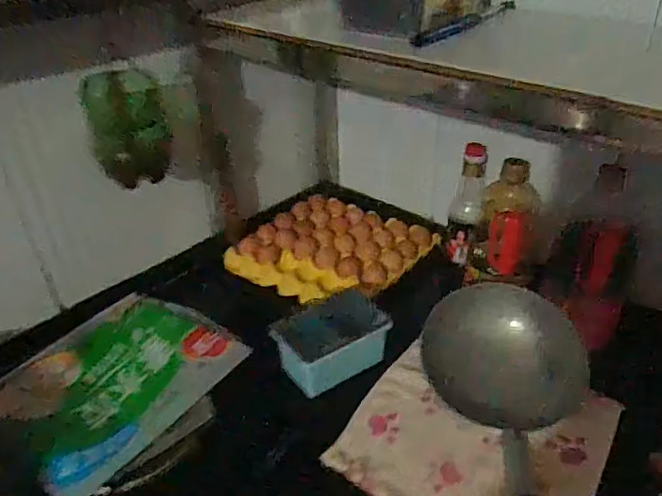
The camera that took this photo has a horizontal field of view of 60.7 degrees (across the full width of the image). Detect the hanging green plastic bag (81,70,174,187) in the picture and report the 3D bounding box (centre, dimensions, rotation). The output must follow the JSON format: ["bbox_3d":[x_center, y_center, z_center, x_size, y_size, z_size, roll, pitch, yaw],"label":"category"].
[{"bbox_3d":[-0.281,-0.169,0.785,0.062,0.149,0.091,18,34,25],"label":"hanging green plastic bag"}]

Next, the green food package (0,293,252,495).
[{"bbox_3d":[-0.269,0.164,0.713,0.217,0.044,0.271,22,36,29],"label":"green food package"}]

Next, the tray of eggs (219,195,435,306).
[{"bbox_3d":[0.002,0.005,1.052,0.307,0.062,0.268,23,37,31],"label":"tray of eggs"}]

